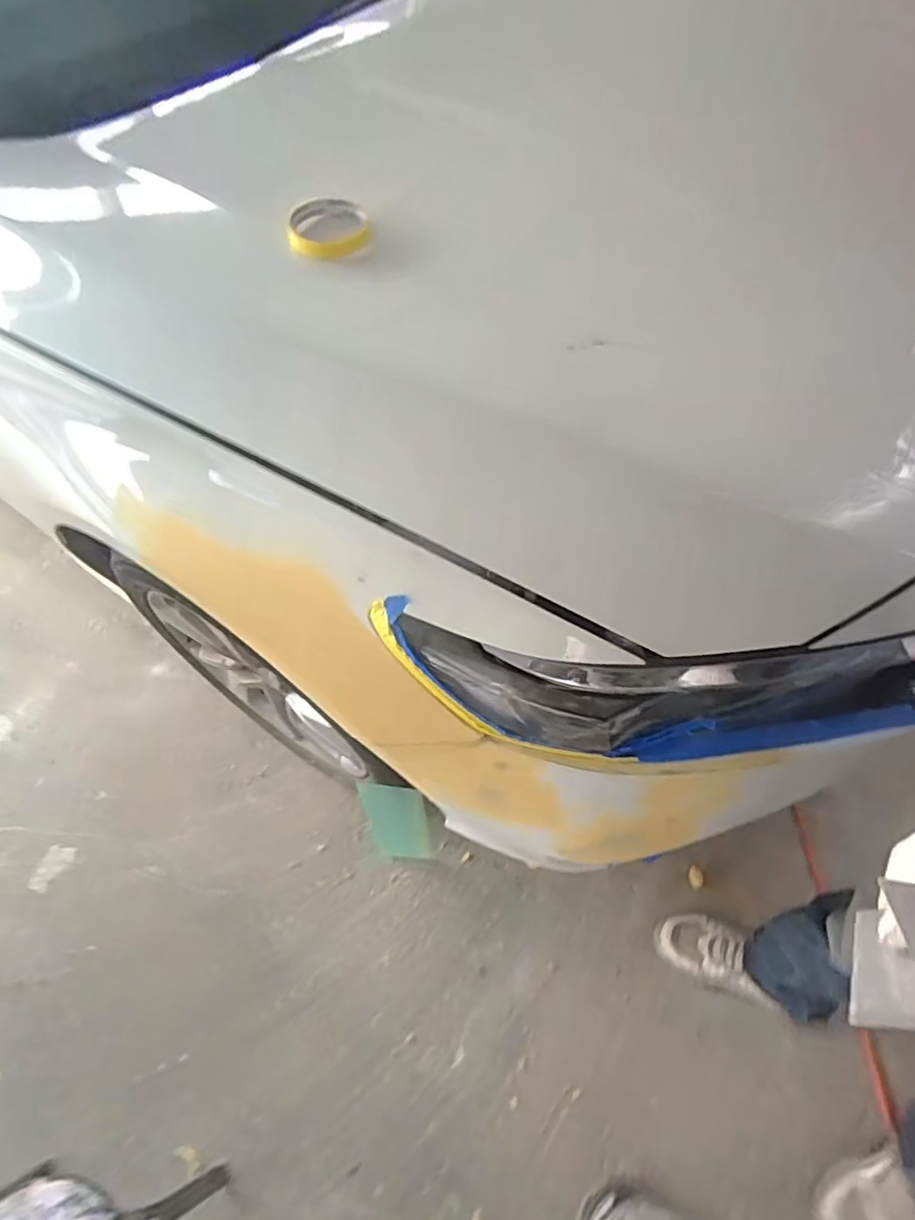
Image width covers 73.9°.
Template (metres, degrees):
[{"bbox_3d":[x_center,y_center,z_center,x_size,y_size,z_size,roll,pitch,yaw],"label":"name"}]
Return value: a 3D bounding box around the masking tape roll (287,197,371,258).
[{"bbox_3d":[-0.138,-0.412,0.653,0.083,0.021,0.087,-10,58,-2],"label":"masking tape roll"}]

